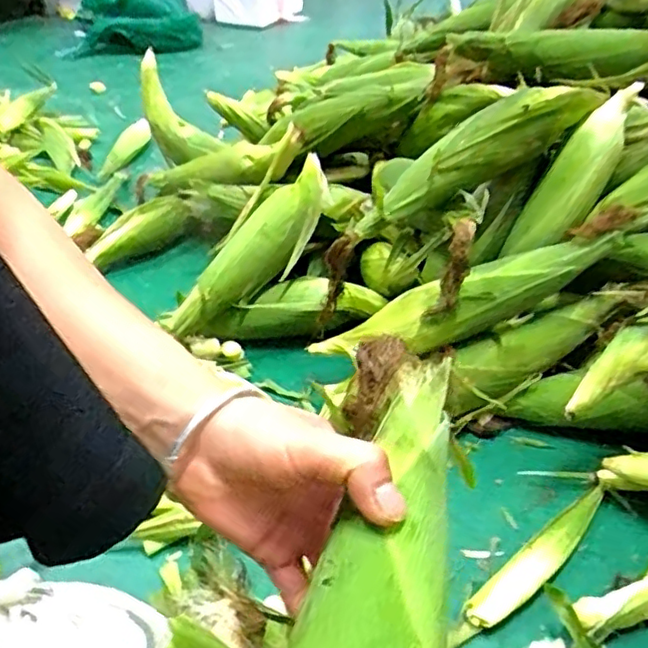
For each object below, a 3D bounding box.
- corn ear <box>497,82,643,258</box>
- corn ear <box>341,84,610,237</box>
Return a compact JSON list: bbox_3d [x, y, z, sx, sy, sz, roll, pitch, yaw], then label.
[{"bbox_3d":[0.255,-0.148,0.645,0.052,0.056,0.208,32,83,35],"label":"corn ear"},{"bbox_3d":[0.148,-0.171,0.621,0.290,0.066,0.052,-31,43,-7],"label":"corn ear"}]

